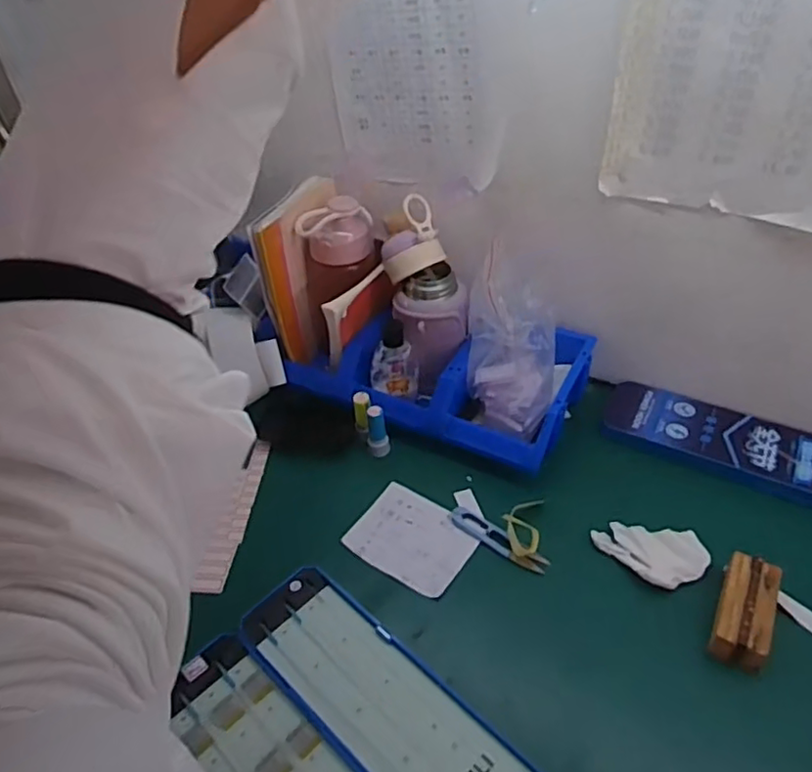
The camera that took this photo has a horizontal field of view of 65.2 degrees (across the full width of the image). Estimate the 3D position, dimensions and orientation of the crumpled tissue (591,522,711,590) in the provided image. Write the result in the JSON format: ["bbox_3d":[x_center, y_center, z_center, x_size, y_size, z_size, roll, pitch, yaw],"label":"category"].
[{"bbox_3d":[0.228,0.155,0.587,0.098,0.012,0.062,3,42,8],"label":"crumpled tissue"}]

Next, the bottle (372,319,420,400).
[{"bbox_3d":[-0.013,-0.028,0.712,0.054,0.098,0.030,-6,41,-2],"label":"bottle"}]

